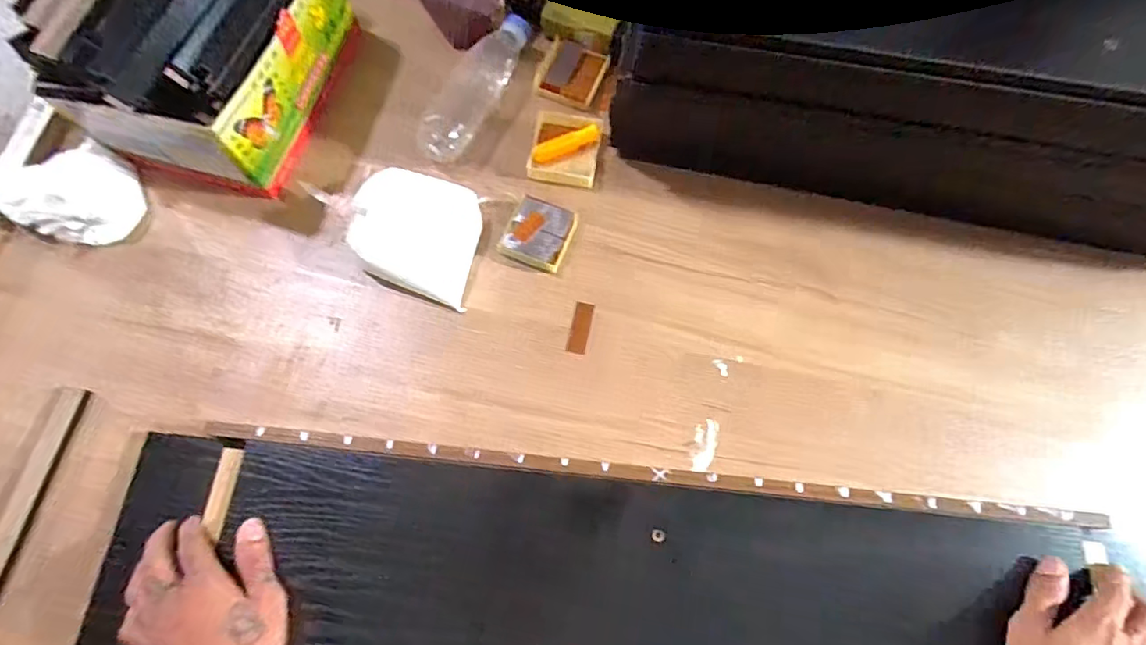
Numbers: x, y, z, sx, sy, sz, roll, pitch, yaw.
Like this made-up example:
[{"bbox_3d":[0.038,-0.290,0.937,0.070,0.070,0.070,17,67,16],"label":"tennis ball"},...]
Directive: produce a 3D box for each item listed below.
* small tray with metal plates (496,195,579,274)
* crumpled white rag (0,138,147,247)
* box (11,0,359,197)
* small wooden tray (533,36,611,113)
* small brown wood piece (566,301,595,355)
[{"bbox_3d":[-0.034,-0.093,0.570,0.065,0.019,0.071,21,71,7],"label":"small tray with metal plates"},{"bbox_3d":[-0.508,-0.134,0.573,0.125,0.036,0.108,27,72,9],"label":"crumpled white rag"},{"bbox_3d":[-0.376,-0.284,0.567,0.215,0.153,0.235,15,70,4],"label":"box"},{"bbox_3d":[-0.001,-0.285,0.640,0.073,0.011,0.085,21,71,7],"label":"small wooden tray"},{"bbox_3d":[0.008,0.005,0.550,0.018,0.009,0.050,11,70,3],"label":"small brown wood piece"}]

